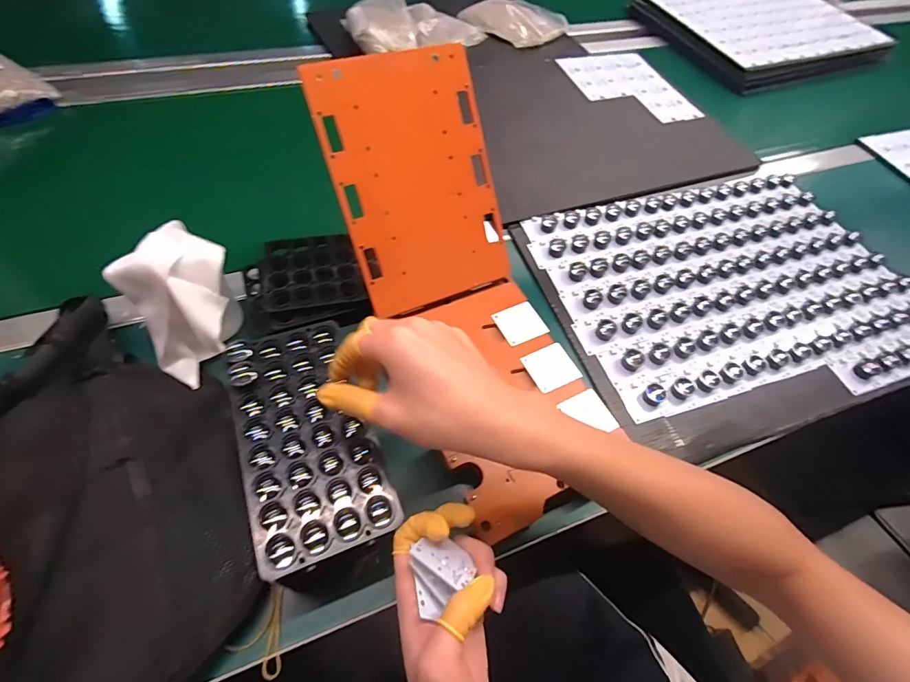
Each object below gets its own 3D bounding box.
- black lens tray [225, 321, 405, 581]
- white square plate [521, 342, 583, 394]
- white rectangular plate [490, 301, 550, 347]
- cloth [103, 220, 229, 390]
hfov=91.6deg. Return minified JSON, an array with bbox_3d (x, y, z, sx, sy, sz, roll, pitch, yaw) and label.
[{"bbox_3d":[-0.118,0.072,0.354,0.098,0.023,0.192,-16,61,-16],"label":"black lens tray"},{"bbox_3d":[0.098,0.026,0.450,0.047,0.004,0.046,-21,62,-19],"label":"white square plate"},{"bbox_3d":[0.071,-0.020,0.476,0.047,0.004,0.044,-19,61,-18],"label":"white rectangular plate"},{"bbox_3d":[-0.249,-0.040,0.408,0.101,0.090,0.100,40,62,18],"label":"cloth"}]

